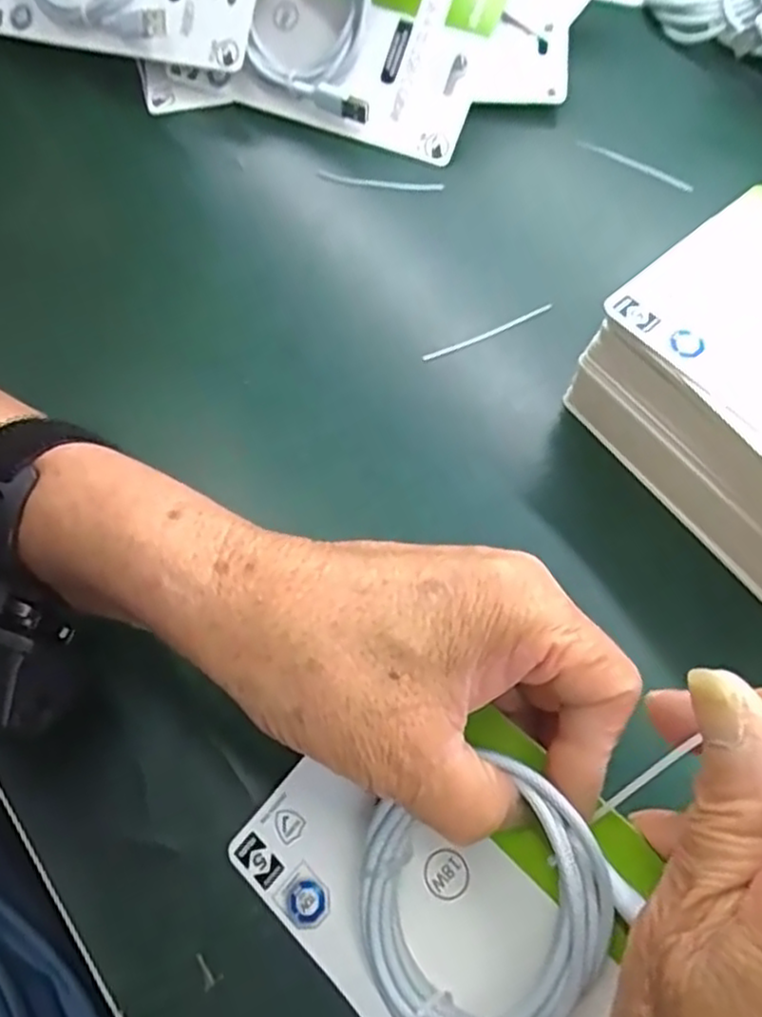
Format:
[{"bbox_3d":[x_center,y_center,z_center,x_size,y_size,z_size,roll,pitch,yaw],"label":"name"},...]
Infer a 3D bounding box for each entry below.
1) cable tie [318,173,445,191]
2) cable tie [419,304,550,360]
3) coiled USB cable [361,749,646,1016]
[{"bbox_3d":[-0.001,-0.178,0.388,0.069,0.004,0.010,8,66,5],"label":"cable tie"},{"bbox_3d":[0.053,-0.086,0.344,0.071,0.004,0.004,-25,67,-10],"label":"cable tie"},{"bbox_3d":[0.026,0.123,0.208,0.074,0.025,0.093,23,68,11],"label":"coiled USB cable"}]

